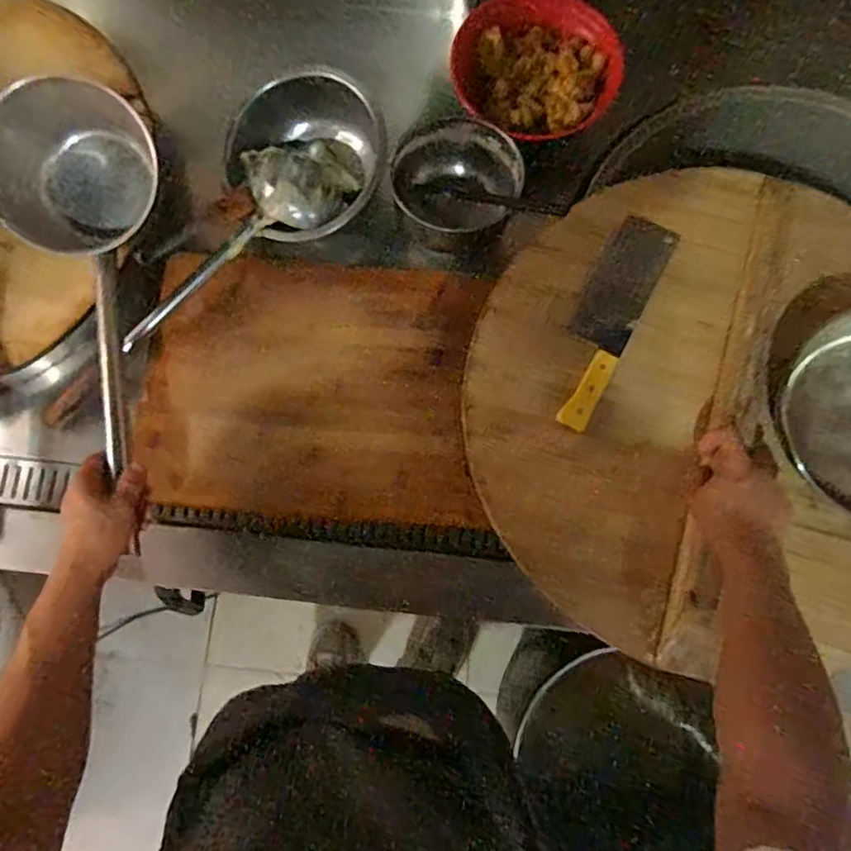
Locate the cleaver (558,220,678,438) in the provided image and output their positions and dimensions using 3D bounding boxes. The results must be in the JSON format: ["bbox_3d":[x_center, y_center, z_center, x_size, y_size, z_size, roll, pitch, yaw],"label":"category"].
[{"bbox_3d":[0.204,-0.120,0.677,0.067,0.025,0.260,27,79,5],"label":"cleaver"}]

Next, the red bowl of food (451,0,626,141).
[{"bbox_3d":[0.146,-0.443,0.762,0.201,0.073,0.169,-14,79,-3],"label":"red bowl of food"}]

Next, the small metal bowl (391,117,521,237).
[{"bbox_3d":[0.038,-0.302,0.761,0.155,0.062,0.144,25,79,4],"label":"small metal bowl"}]

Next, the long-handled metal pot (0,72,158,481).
[{"bbox_3d":[-0.354,-0.162,0.661,0.173,0.130,0.405,-19,82,-4],"label":"long-handled metal pot"}]

